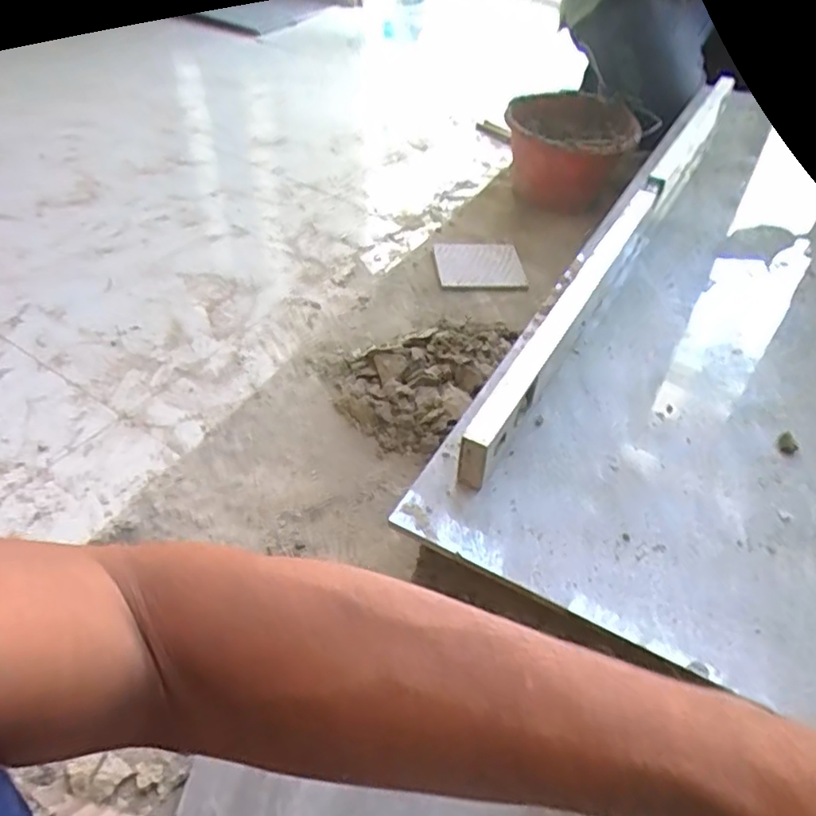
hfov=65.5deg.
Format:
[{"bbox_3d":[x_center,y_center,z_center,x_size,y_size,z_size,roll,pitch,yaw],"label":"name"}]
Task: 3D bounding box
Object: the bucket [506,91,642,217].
[{"bbox_3d":[0.303,-0.488,1.222,0.243,0.145,0.226,6,46,1],"label":"bucket"}]

